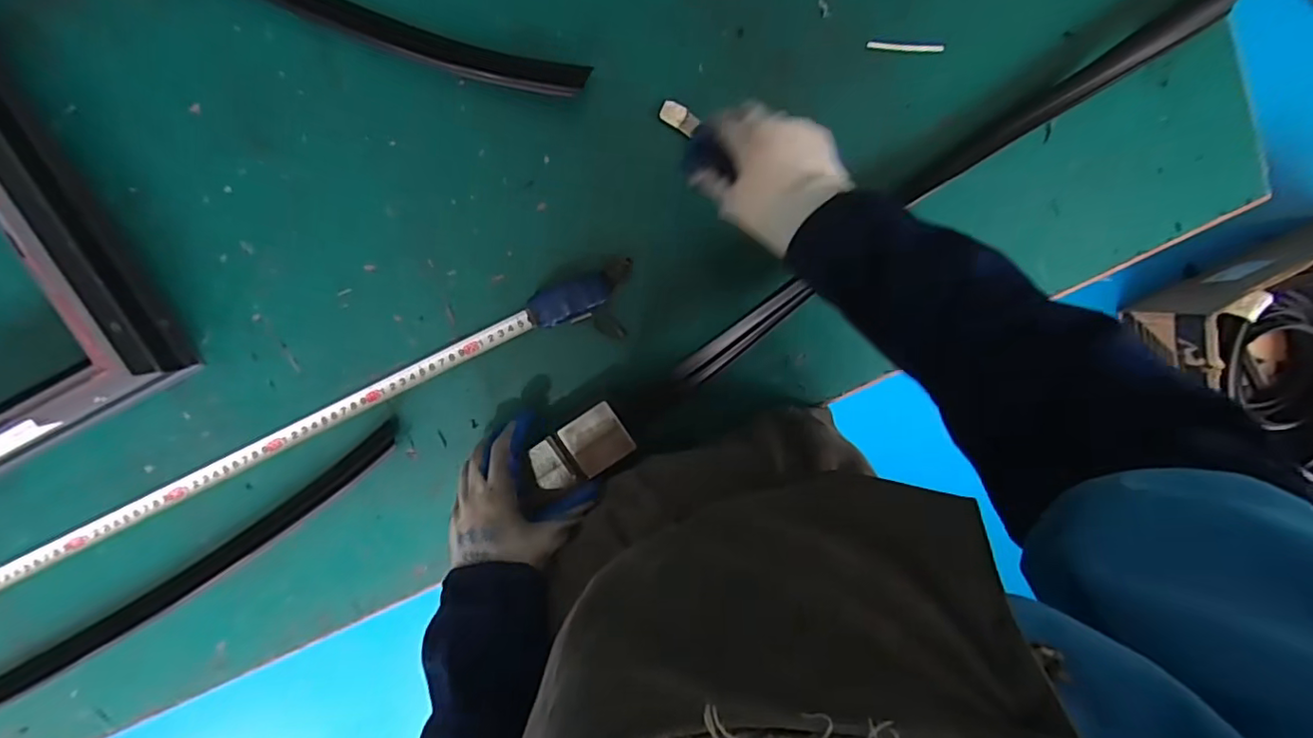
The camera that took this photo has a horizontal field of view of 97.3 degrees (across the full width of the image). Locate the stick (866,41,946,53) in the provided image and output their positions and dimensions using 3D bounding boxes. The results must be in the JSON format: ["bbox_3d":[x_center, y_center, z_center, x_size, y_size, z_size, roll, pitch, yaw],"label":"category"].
[{"bbox_3d":[0.224,-0.288,0.518,0.070,0.004,0.008,0,98,-4],"label":"stick"}]

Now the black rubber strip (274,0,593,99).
[{"bbox_3d":[-0.340,-0.332,0.435,0.581,0.090,0.043,19,96,-6],"label":"black rubber strip"}]

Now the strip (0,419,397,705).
[{"bbox_3d":[-0.769,0.344,0.519,1.187,0.032,0.095,-25,99,0],"label":"strip"}]

